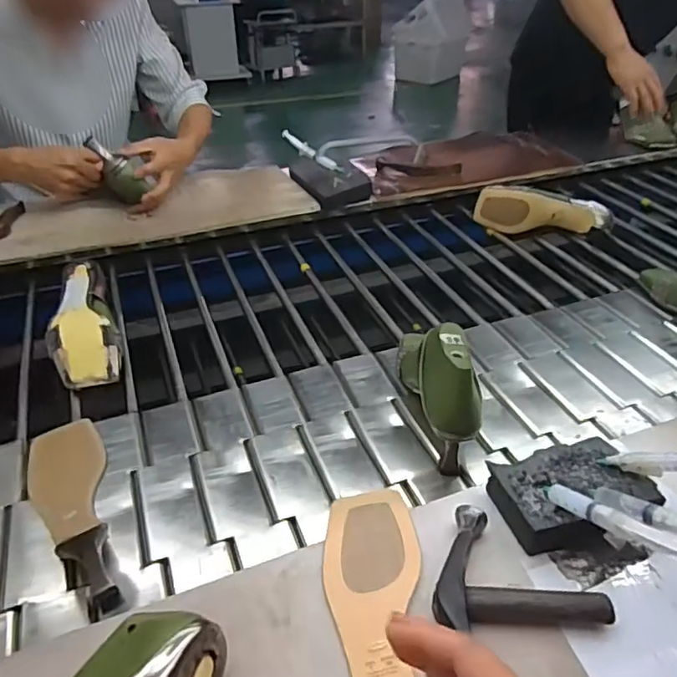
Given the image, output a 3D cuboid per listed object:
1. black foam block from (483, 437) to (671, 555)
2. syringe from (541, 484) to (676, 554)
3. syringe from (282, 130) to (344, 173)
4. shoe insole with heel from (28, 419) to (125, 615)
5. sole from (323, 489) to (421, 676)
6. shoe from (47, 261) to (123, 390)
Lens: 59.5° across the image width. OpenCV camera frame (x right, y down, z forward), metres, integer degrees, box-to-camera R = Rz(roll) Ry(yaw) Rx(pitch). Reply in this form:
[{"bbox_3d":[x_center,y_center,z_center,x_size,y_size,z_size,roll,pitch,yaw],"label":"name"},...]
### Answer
[{"bbox_3d":[0.211,0.139,0.537,0.129,0.039,0.088,-13,38,-12],"label":"black foam block"},{"bbox_3d":[0.205,0.137,0.451,0.014,0.017,0.150,-14,7,-17],"label":"syringe"},{"bbox_3d":[-0.055,-0.384,1.226,0.157,0.024,0.037,37,48,12],"label":"syringe"},{"bbox_3d":[-0.270,0.158,0.605,0.078,0.053,0.245,-21,41,-22],"label":"shoe insole with heel"},{"bbox_3d":[0.030,0.218,0.457,0.077,0.010,0.246,-1,34,-1],"label":"sole"},{"bbox_3d":[-0.361,-0.016,0.838,0.088,0.077,0.232,-17,39,-17],"label":"shoe"}]

